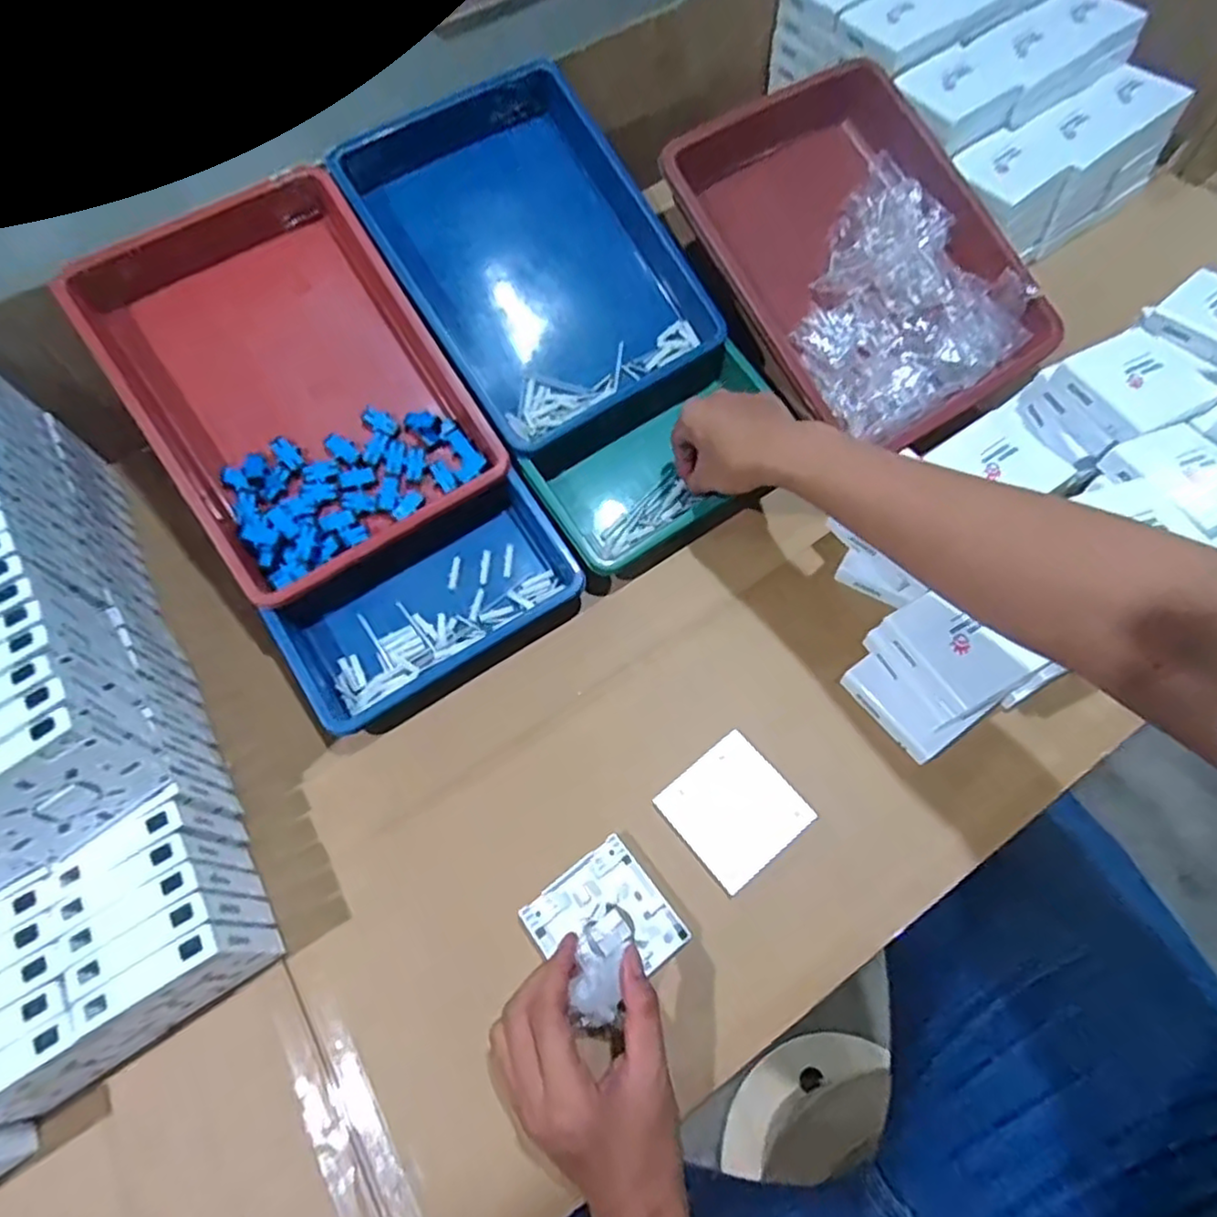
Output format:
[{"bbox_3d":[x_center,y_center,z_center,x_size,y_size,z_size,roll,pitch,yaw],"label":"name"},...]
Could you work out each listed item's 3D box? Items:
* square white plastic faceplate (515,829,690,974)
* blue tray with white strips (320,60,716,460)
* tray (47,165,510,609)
[{"bbox_3d":[-0.003,0.221,0.468,0.087,0.008,0.085,-35,67,-13],"label":"square white plastic faceplate"},{"bbox_3d":[-0.068,-0.323,0.609,0.237,0.064,0.309,-32,91,-8],"label":"blue tray with white strips"},{"bbox_3d":[-0.266,-0.193,0.561,0.236,0.062,0.321,-33,86,-14],"label":"tray"}]

